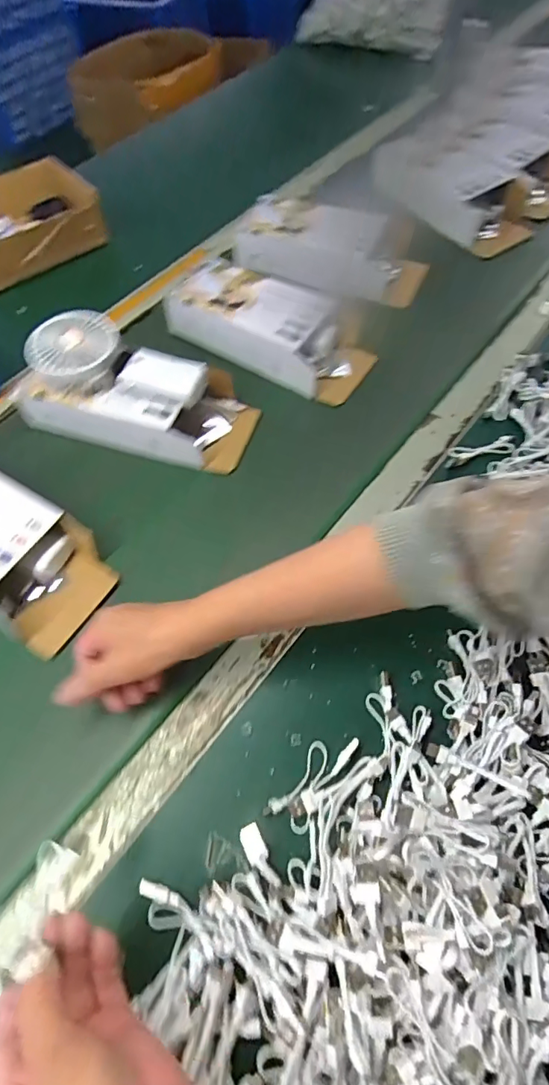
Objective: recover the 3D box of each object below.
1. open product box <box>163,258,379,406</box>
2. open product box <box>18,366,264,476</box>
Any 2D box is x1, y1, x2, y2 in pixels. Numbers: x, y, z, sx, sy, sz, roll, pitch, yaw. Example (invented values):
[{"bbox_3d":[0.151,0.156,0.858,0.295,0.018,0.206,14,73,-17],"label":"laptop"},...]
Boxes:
[{"bbox_3d":[-0.005,-0.275,0.608,0.261,0.062,0.114,27,68,13],"label":"open product box"},{"bbox_3d":[-0.154,-0.162,0.553,0.265,0.063,0.101,15,66,8],"label":"open product box"}]

